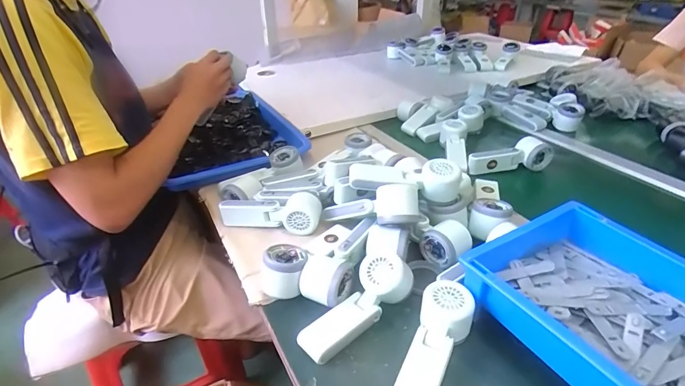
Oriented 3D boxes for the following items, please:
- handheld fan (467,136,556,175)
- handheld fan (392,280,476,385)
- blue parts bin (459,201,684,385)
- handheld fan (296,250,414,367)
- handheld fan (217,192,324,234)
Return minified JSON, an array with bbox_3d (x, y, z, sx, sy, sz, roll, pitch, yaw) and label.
[{"bbox_3d":[0.337,-0.074,0.774,0.171,0.052,0.049,-6,33,-8],"label":"handheld fan"},{"bbox_3d":[0.099,0.167,0.407,0.059,0.044,0.164,13,35,23],"label":"handheld fan"},{"bbox_3d":[0.308,0.144,0.396,0.218,0.078,0.305,-18,36,-25],"label":"blue parts bin"},{"bbox_3d":[0.017,0.138,0.467,0.160,0.054,0.055,-39,46,-22],"label":"handheld fan"},{"bbox_3d":[-0.119,0.028,0.634,0.165,0.050,0.059,5,33,12],"label":"handheld fan"}]

